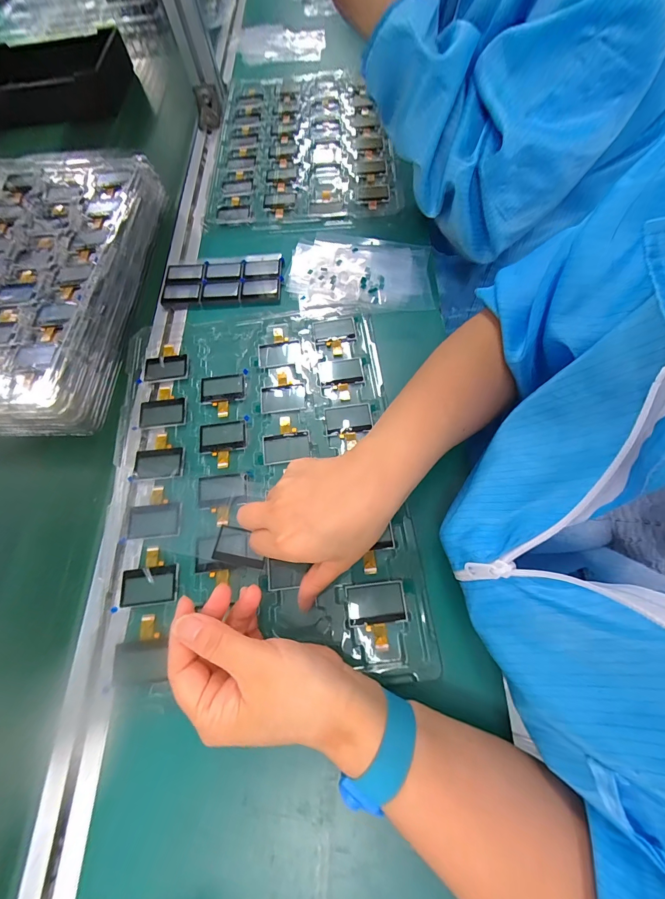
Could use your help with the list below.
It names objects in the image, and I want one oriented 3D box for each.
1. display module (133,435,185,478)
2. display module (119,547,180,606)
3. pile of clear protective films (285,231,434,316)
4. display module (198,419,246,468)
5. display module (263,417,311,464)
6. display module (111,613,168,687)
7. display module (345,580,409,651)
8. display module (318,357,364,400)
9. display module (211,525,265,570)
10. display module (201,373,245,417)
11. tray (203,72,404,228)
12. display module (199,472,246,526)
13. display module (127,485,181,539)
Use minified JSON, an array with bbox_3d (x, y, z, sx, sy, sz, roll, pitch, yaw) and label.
[{"bbox_3d":[-0.168,0.006,0.341,0.047,0.004,0.046,-4,67,3],"label":"display module"},{"bbox_3d":[-0.156,0.107,0.298,0.047,0.004,0.045,-7,67,1],"label":"display module"},{"bbox_3d":[0.033,-0.211,0.419,0.165,0.011,0.122,1,67,5],"label":"pile of clear protective films"},{"bbox_3d":[-0.108,-0.006,0.342,0.046,0.004,0.048,-7,67,1],"label":"display module"},{"bbox_3d":[-0.045,-0.011,0.341,0.045,0.004,0.046,-8,67,1],"label":"display module"},{"bbox_3d":[-0.152,0.158,0.276,0.038,0.004,0.047,-9,67,1],"label":"display module"},{"bbox_3d":[0.036,0.131,0.278,0.046,0.004,0.046,-7,67,1],"label":"display module"},{"bbox_3d":[0.010,-0.074,0.363,0.045,0.004,0.049,-9,67,1],"label":"display module"},{"bbox_3d":[-0.079,0.084,0.302,0.045,0.006,0.029,10,68,5],"label":"display module"},{"bbox_3d":[-0.114,-0.057,0.363,0.046,0.004,0.047,-7,67,1],"label":"display module"},{"bbox_3d":[-0.050,-0.456,0.520,0.259,0.023,0.346,-4,67,3],"label":"tray"},{"bbox_3d":[-0.101,0.045,0.320,0.044,0.004,0.047,-7,67,1],"label":"display module"},{"bbox_3d":[-0.162,0.057,0.320,0.046,0.004,0.047,-4,67,3],"label":"display module"}]

